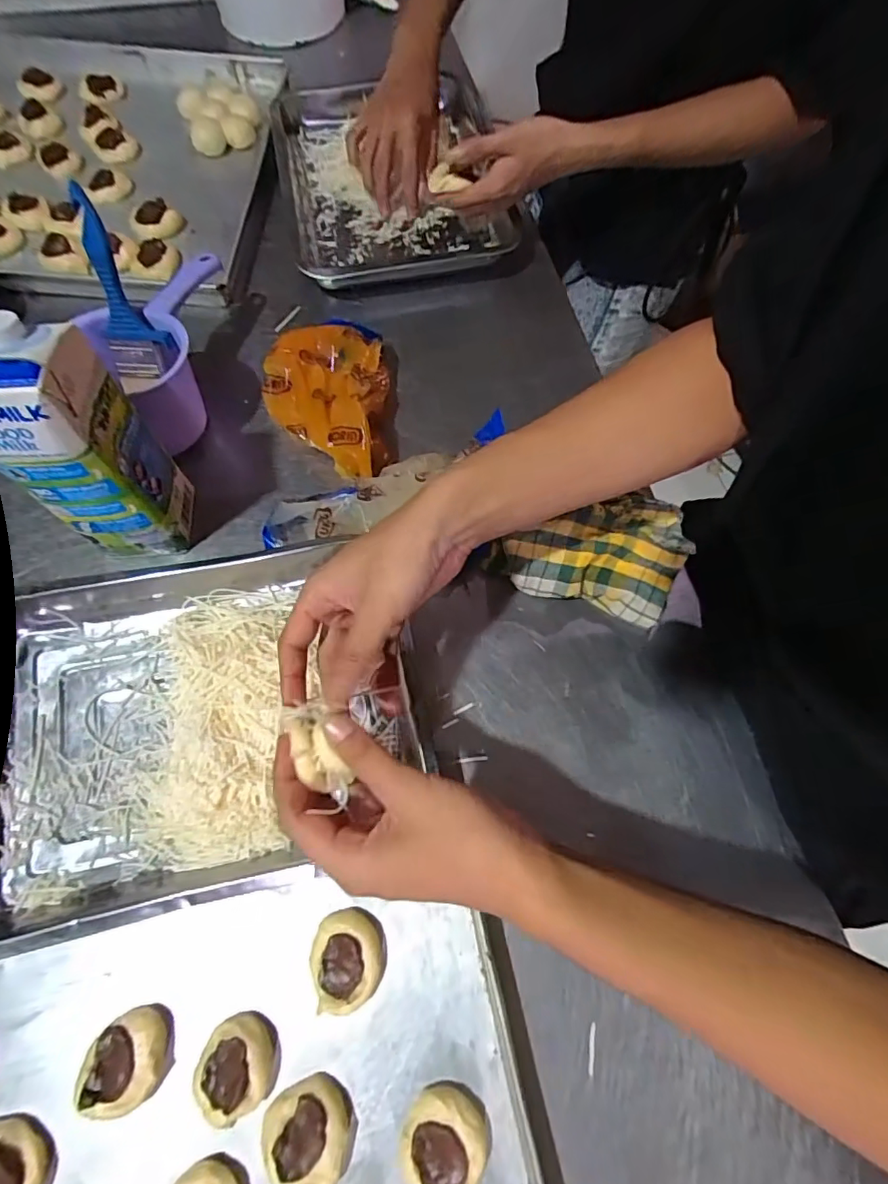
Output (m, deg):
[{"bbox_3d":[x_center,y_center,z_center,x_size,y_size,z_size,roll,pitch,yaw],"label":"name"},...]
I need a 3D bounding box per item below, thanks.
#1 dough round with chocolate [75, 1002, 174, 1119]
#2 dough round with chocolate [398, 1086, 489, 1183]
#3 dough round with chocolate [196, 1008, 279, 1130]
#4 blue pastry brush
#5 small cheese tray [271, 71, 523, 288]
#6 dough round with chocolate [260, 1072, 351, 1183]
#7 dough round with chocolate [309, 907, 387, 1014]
[{"bbox_3d":[-0.204,0.300,0.334,0.052,0.023,0.046,-31,72,-13],"label":"dough round with chocolate"},{"bbox_3d":[-0.001,0.343,0.325,0.049,0.018,0.054,26,70,9],"label":"dough round with chocolate"},{"bbox_3d":[-0.134,0.304,0.336,0.047,0.020,0.048,0,68,-1],"label":"dough round with chocolate"},{"bbox_3d":[-0.281,-0.255,0.456,0.061,0.151,0.022,-10,39,-5],"label":"blue pastry brush"},{"bbox_3d":[-0.064,-0.513,0.659,0.263,0.049,0.342,-11,68,-6],"label":"small cheese tray"},{"bbox_3d":[-0.085,0.339,0.326,0.053,0.017,0.051,0,68,-1],"label":"dough round with chocolate"},{"bbox_3d":[-0.066,0.252,0.362,0.050,0.021,0.058,-4,68,-3],"label":"dough round with chocolate"}]

